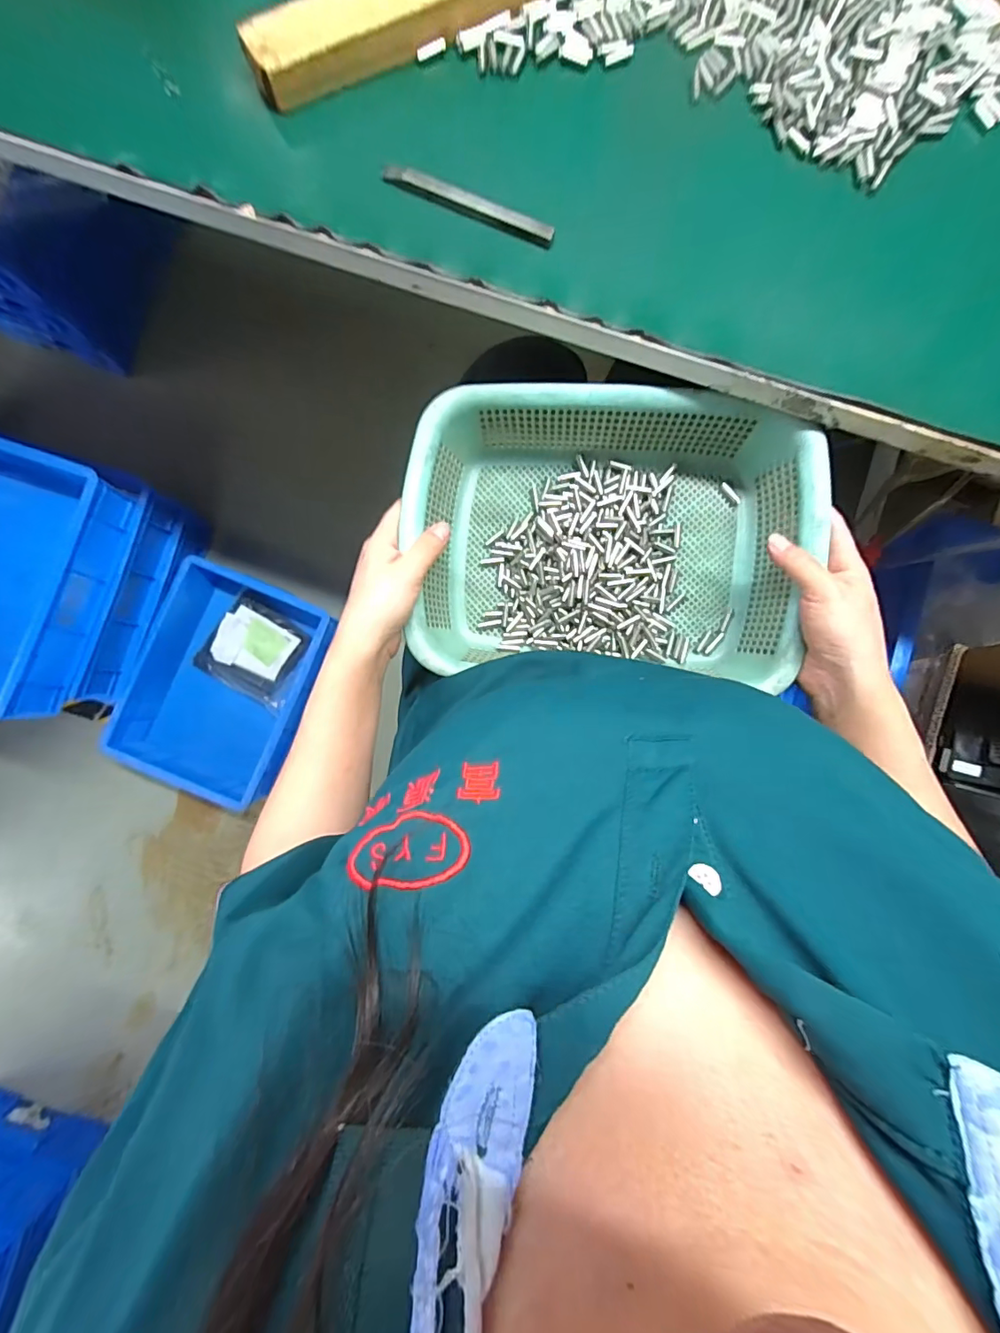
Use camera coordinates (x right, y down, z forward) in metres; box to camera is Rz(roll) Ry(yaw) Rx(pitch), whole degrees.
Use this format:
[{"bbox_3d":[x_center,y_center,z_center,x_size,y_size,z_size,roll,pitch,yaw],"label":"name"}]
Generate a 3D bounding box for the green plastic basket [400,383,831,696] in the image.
[{"bbox_3d":[0.078,-0.102,0.407,0.290,0.103,0.212,1,88,0],"label":"green plastic basket"}]

